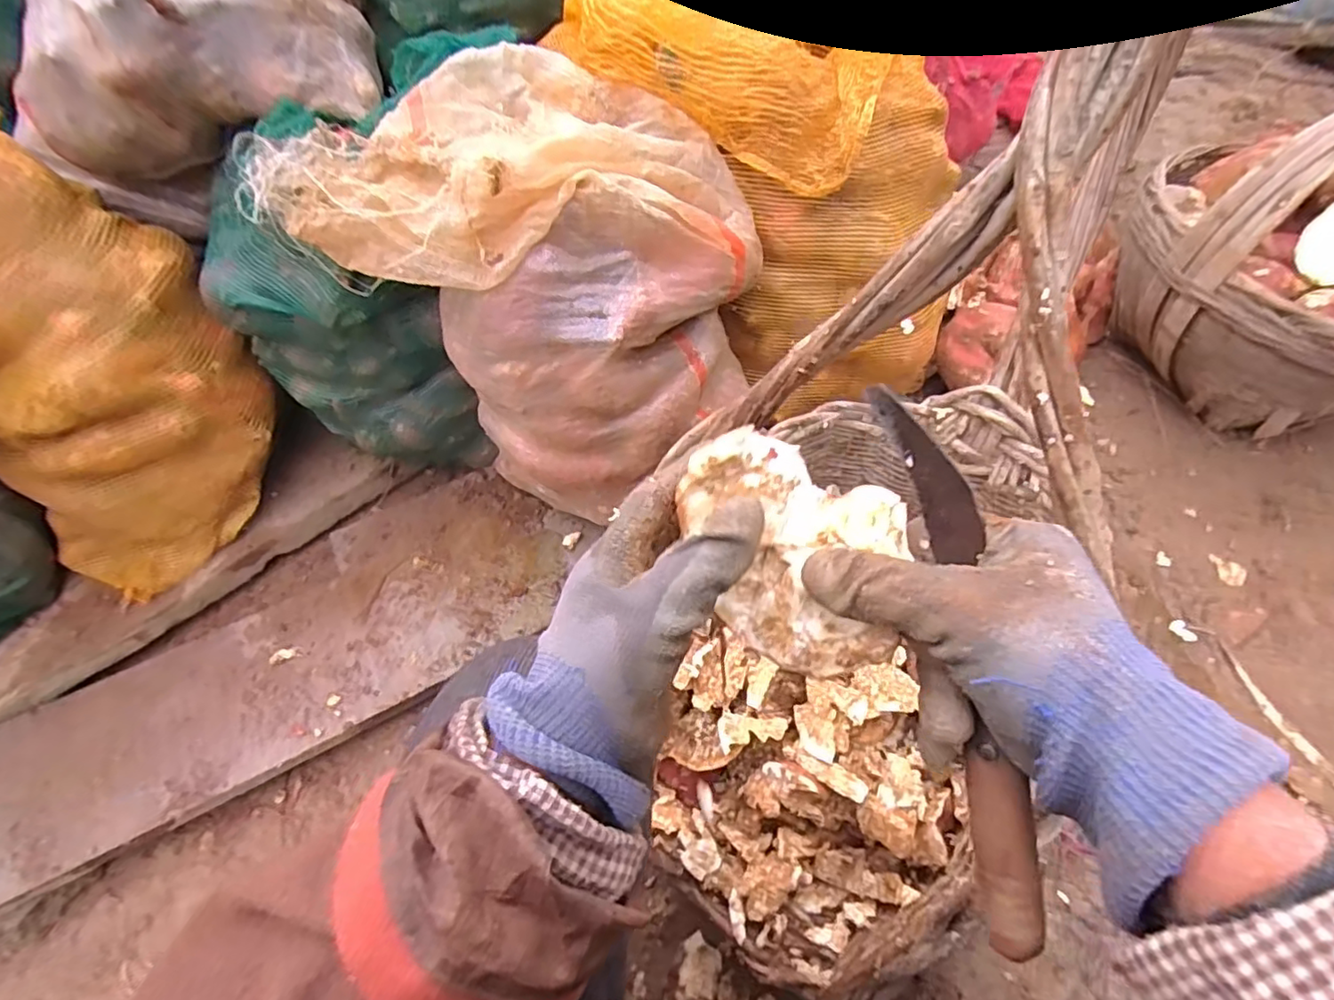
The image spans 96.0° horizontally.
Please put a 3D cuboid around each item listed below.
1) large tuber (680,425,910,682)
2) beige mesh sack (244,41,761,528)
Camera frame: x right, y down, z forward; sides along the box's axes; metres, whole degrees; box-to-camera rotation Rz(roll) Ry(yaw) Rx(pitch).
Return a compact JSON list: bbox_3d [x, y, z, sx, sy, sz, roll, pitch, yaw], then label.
[{"bbox_3d":[0.057,0.019,0.265,0.100,0.078,0.073,22,58,20],"label":"large tuber"},{"bbox_3d":[-0.104,-0.227,0.614,0.327,0.294,0.335,24,58,21],"label":"beige mesh sack"}]

